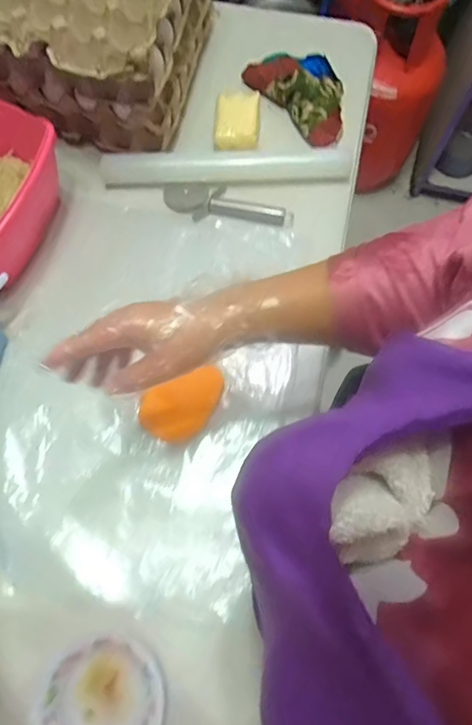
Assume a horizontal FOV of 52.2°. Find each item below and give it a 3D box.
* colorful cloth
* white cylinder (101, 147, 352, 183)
[{"bbox_3d":[0.099,-0.401,0.703,0.089,0.038,0.179,-40,76,-13],"label":"colorful cloth"},{"bbox_3d":[-0.015,-0.270,0.665,0.336,0.035,0.036,0,71,0],"label":"white cylinder"}]

